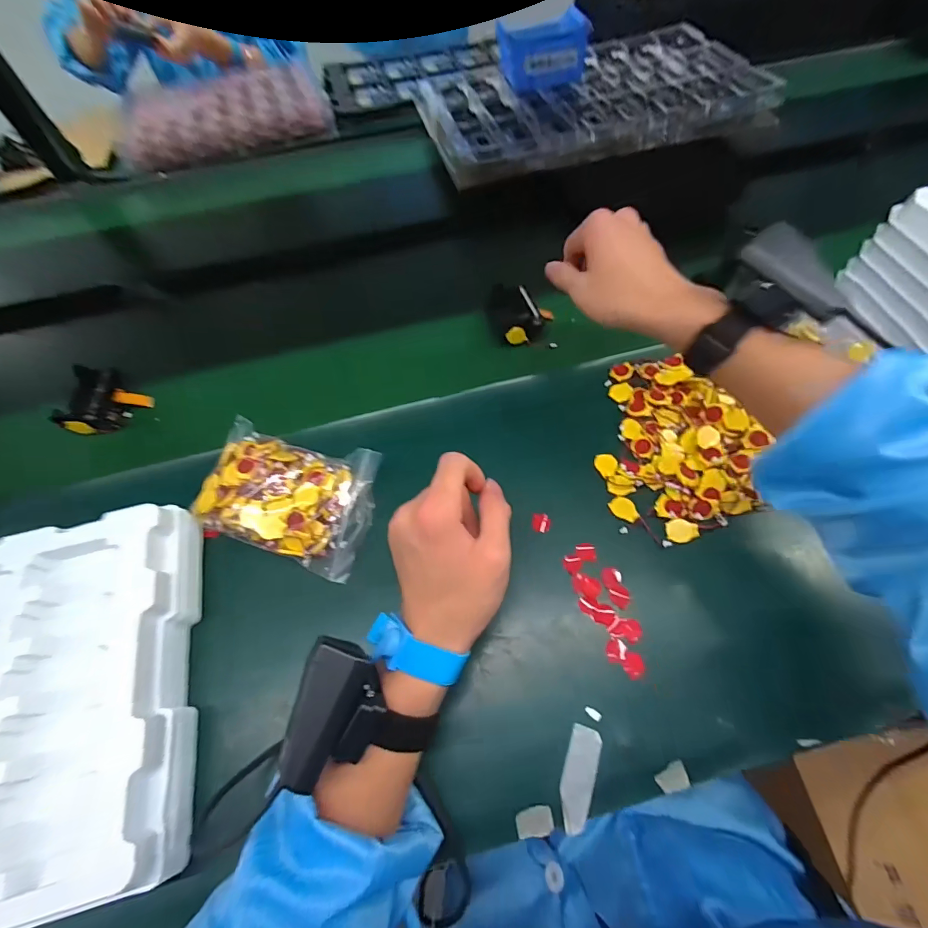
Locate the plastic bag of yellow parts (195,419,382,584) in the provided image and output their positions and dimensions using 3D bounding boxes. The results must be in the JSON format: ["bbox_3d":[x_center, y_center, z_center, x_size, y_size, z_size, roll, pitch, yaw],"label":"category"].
[{"bbox_3d":[-0.158,0.025,0.377,0.156,0.036,0.104,15,62,12],"label":"plastic bag of yellow parts"}]

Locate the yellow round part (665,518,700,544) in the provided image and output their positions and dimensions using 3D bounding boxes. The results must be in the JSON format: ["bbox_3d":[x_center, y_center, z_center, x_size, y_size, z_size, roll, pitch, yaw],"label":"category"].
[{"bbox_3d":[0.187,0.057,0.363,0.024,0.007,0.020,-2,60,3],"label":"yellow round part"}]

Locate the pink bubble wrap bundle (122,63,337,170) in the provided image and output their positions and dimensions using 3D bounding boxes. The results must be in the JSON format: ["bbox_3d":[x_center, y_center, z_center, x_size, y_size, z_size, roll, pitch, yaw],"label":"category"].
[{"bbox_3d":[-0.456,-0.682,0.810,0.368,0.045,0.290,-20,61,-8],"label":"pink bubble wrap bundle"}]

